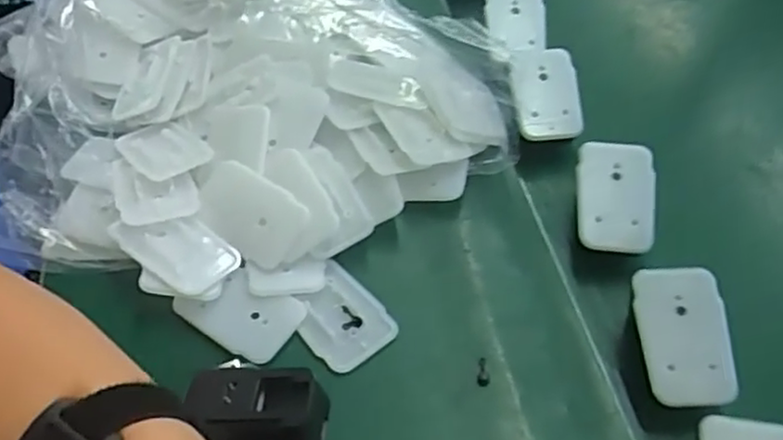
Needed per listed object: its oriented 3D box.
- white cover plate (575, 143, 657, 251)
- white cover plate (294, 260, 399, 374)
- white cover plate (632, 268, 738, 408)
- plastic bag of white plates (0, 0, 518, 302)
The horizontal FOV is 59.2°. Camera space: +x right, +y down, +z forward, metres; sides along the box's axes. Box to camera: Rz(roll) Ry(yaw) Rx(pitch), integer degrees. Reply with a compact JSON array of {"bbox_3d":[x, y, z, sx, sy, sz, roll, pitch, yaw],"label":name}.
[{"bbox_3d":[0.132,-0.014,0.405,0.043,0.004,0.066,4,73,9],"label":"white cover plate"},{"bbox_3d":[-0.029,0.053,0.380,0.044,0.004,0.057,-36,60,-26],"label":"white cover plate"},{"bbox_3d":[0.147,0.058,0.345,0.042,0.004,0.068,-3,74,8],"label":"white cover plate"},{"bbox_3d":[-0.128,-0.097,0.460,0.296,0.081,0.320,-27,56,-21],"label":"plastic bag of white plates"}]

